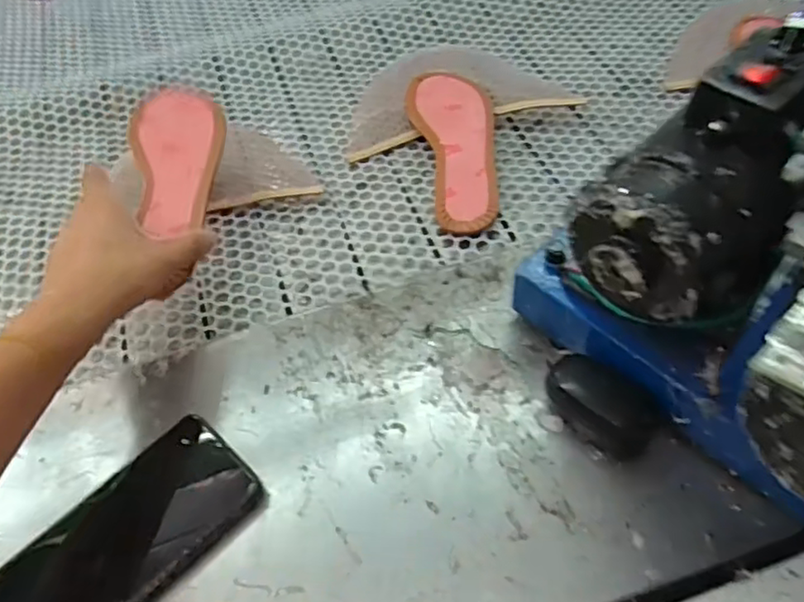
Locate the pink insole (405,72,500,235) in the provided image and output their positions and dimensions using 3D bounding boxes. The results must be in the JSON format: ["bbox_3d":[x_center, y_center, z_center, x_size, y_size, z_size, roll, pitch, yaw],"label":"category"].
[{"bbox_3d":[0.050,-0.144,0.598,0.075,0.019,0.212,-6,54,1],"label":"pink insole"}]

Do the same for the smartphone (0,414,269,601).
[{"bbox_3d":[-0.167,0.144,0.382,0.083,0.011,0.162,37,65,27],"label":"smartphone"}]

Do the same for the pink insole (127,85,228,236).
[{"bbox_3d":[-0.182,-0.121,0.529,0.075,0.010,0.166,-10,59,-4],"label":"pink insole"}]

